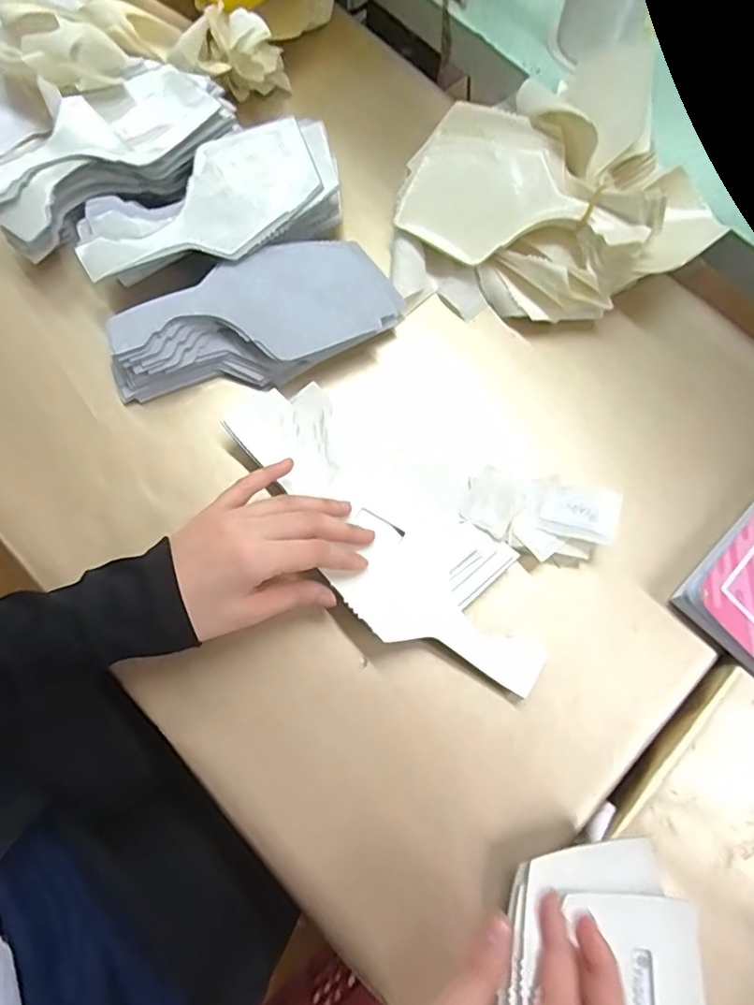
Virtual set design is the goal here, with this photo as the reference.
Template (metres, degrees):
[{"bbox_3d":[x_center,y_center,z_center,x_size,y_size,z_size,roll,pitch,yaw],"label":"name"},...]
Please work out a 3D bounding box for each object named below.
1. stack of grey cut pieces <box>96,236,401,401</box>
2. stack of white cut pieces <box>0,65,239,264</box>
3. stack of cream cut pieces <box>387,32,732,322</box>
[{"bbox_3d":[-0.091,-0.133,0.434,0.207,0.035,0.086,-22,75,-10],"label":"stack of grey cut pieces"},{"bbox_3d":[-0.207,-0.269,0.461,0.200,0.053,0.096,-29,78,-6],"label":"stack of white cut pieces"},{"bbox_3d":[0.133,-0.229,0.458,0.237,0.090,0.164,-4,72,-3],"label":"stack of cream cut pieces"}]

